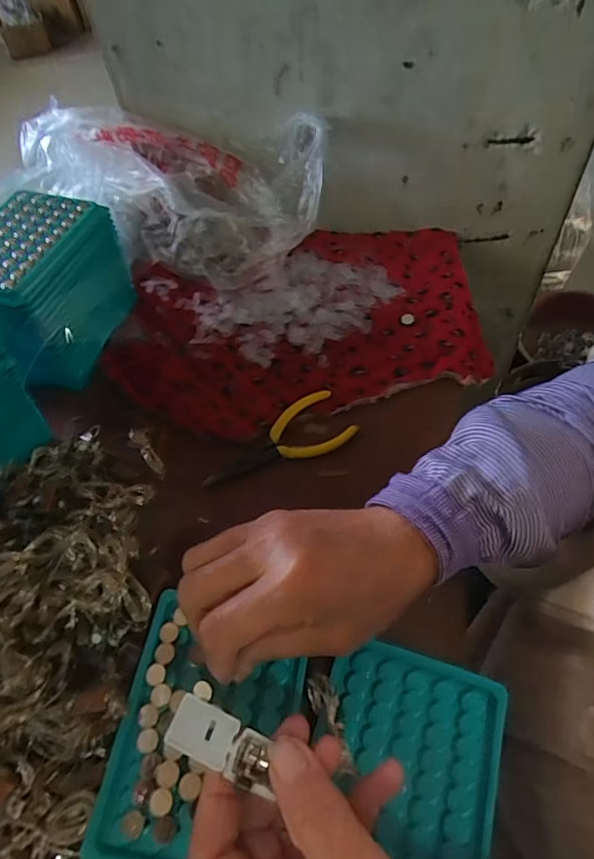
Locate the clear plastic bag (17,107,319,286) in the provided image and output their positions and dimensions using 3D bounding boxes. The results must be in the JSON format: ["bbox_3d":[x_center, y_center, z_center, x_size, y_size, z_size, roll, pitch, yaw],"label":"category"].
[{"bbox_3d":[-0.124,-0.231,0.496,0.292,0.114,0.111,10,55,11],"label":"clear plastic bag"}]

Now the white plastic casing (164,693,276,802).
[{"bbox_3d":[-0.030,0.129,0.205,0.046,0.006,0.019,33,60,-2],"label":"white plastic casing"}]

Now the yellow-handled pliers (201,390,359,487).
[{"bbox_3d":[-0.015,0.011,0.386,0.120,0.009,0.047,-27,57,-15],"label":"yellow-handled pliers"}]

